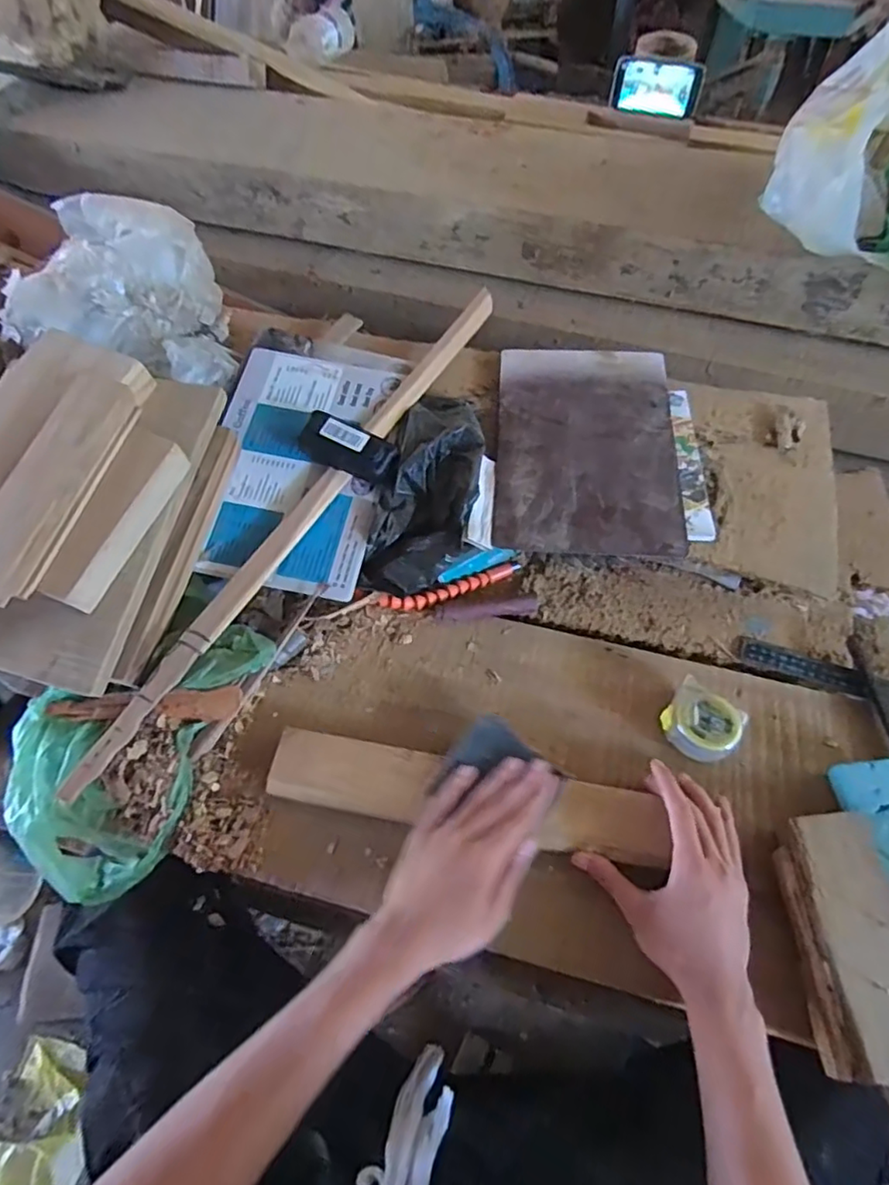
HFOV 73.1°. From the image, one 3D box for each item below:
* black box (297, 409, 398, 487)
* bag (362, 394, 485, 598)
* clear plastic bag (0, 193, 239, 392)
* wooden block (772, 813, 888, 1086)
[{"bbox_3d":[-0.102,-0.157,0.653,0.108,0.023,0.049,26,63,-1],"label":"black box"},{"bbox_3d":[-0.013,-0.118,0.663,0.103,0.058,0.252,12,74,8],"label":"bag"},{"bbox_3d":[-0.362,-0.351,0.710,0.219,0.126,0.205,5,61,4],"label":"clear plastic bag"},{"bbox_3d":[0.324,0.273,0.467,0.085,0.039,0.179,-2,61,0],"label":"wooden block"}]

